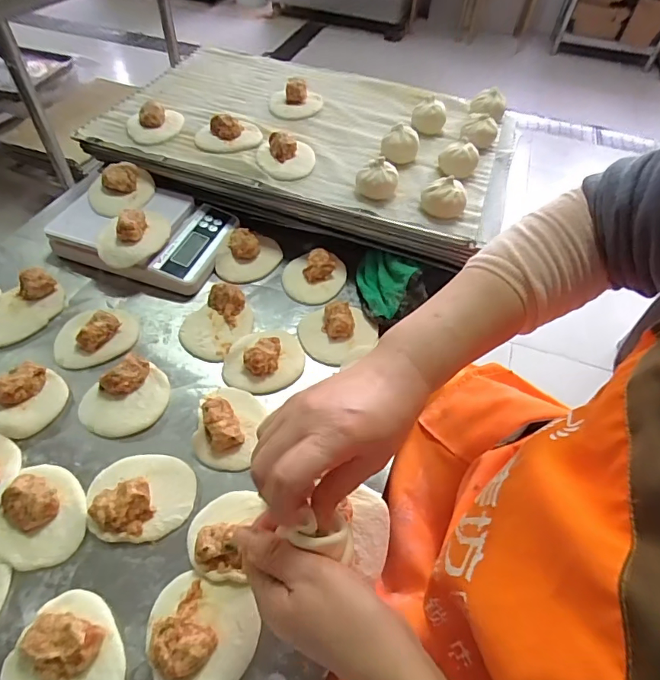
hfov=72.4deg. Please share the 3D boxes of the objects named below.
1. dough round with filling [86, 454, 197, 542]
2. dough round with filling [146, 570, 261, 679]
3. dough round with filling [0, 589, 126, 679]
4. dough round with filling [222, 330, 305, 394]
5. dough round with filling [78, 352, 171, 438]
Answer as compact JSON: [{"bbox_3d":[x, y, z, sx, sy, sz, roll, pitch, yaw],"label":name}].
[{"bbox_3d":[-0.177,0.141,0.417,0.095,0.029,0.080,3,51,-2],"label":"dough round with filling"},{"bbox_3d":[-0.102,0.232,0.352,0.085,0.026,0.084,2,51,-3],"label":"dough round with filling"},{"bbox_3d":[-0.199,0.245,0.333,0.077,0.029,0.102,-26,58,-23],"label":"dough round with filling"},{"bbox_3d":[-0.077,0.016,0.525,0.091,0.025,0.086,-1,51,-5],"label":"dough round with filling"},{"bbox_3d":[-0.218,0.059,0.479,0.090,0.028,0.073,-33,61,-27],"label":"dough round with filling"}]

